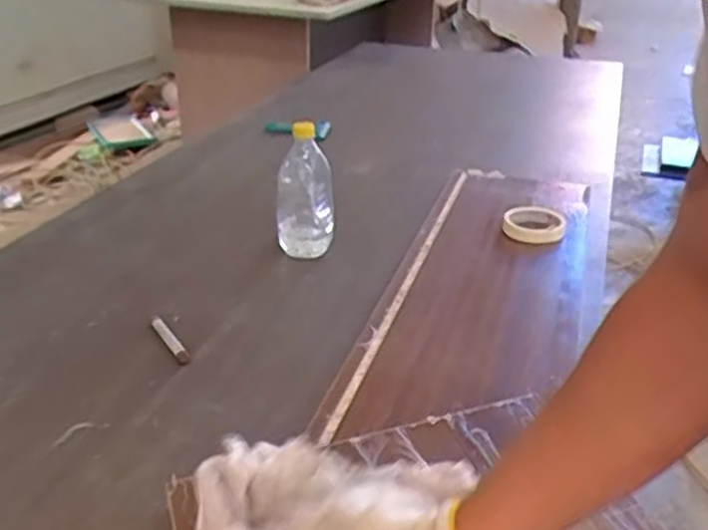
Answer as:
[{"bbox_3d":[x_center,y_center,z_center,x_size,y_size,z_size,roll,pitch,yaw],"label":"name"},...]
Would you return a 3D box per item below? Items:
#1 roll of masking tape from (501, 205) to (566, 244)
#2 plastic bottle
[{"bbox_3d":[0.281,-0.067,1.144,0.098,0.023,0.115,7,29,12],"label":"roll of masking tape"},{"bbox_3d":[-0.072,-0.111,1.072,0.087,0.192,0.077,-2,29,-4],"label":"plastic bottle"}]

